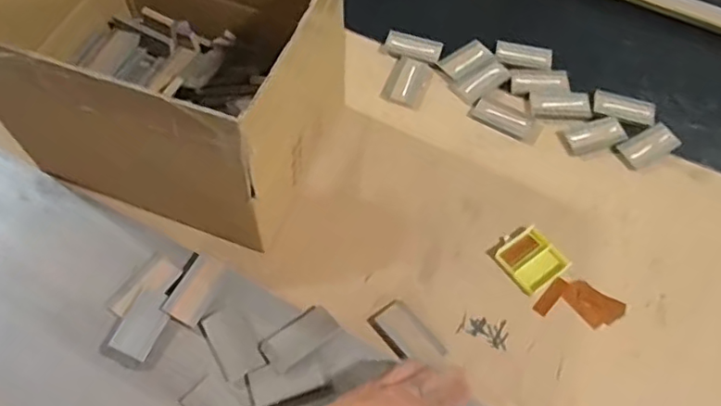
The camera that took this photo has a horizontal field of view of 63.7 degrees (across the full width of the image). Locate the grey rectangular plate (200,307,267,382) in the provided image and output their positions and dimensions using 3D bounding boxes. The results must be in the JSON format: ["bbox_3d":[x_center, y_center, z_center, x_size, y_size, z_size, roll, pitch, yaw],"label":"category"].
[{"bbox_3d":[-0.135,0.148,0.619,0.044,0.005,0.072,-24,65,-17],"label":"grey rectangular plate"}]

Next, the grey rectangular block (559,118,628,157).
[{"bbox_3d":[0.312,-0.090,0.781,0.087,0.010,0.040,-14,62,-12],"label":"grey rectangular block"}]

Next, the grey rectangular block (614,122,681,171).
[{"bbox_3d":[0.385,-0.075,0.778,0.085,0.018,0.038,-24,65,-17],"label":"grey rectangular block"}]

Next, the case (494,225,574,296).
[{"bbox_3d":[0.203,0.067,0.686,0.066,0.009,0.064,-31,67,-20],"label":"case"}]

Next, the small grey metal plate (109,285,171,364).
[{"bbox_3d":[-0.228,0.126,0.613,0.042,0.010,0.072,23,61,9],"label":"small grey metal plate"}]

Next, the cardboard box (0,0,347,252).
[{"bbox_3d":[-0.204,-0.152,0.648,0.324,0.241,0.284,20,62,9],"label":"cardboard box"}]

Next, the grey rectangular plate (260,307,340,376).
[{"bbox_3d":[-0.065,0.143,0.624,0.078,0.007,0.042,-35,69,-21],"label":"grey rectangular plate"}]

